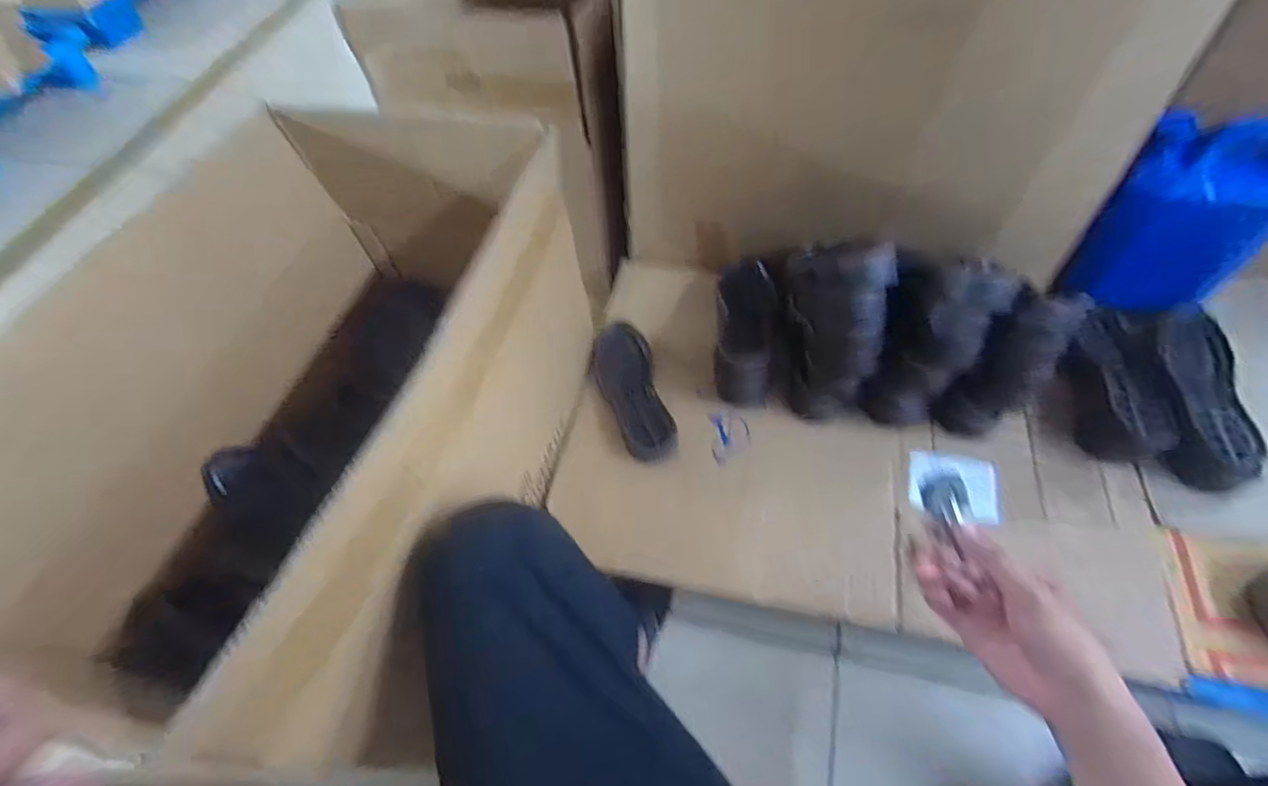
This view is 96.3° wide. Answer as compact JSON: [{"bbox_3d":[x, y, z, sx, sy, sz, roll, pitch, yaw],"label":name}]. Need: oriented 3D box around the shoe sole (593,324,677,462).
[{"bbox_3d":[-0.003,-0.004,0.813,0.084,0.030,0.218,-14,58,-4],"label":"shoe sole"}]

